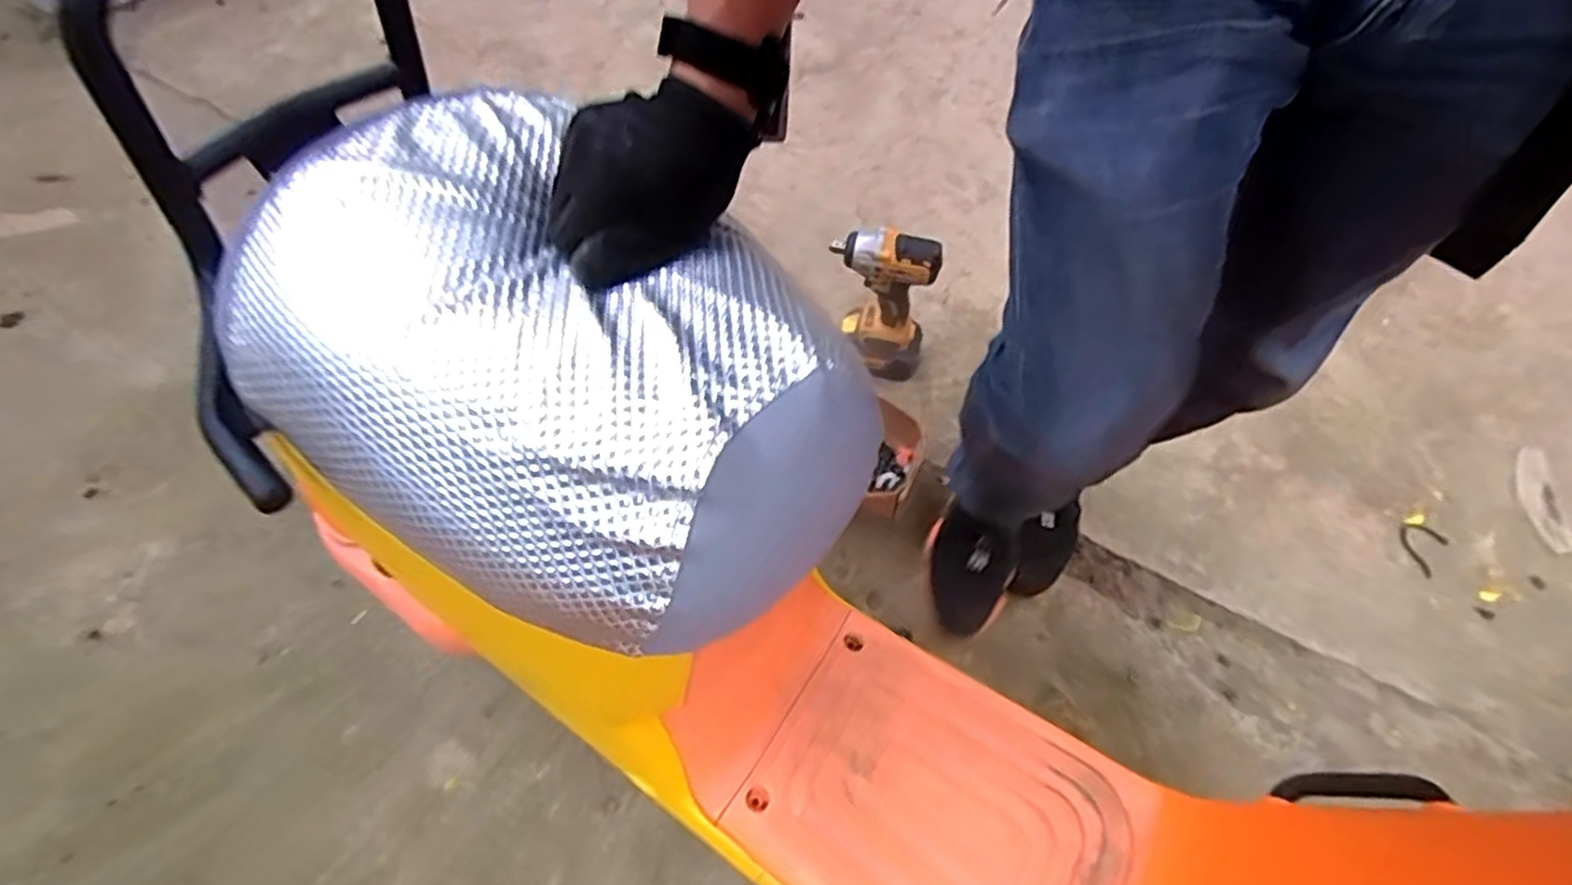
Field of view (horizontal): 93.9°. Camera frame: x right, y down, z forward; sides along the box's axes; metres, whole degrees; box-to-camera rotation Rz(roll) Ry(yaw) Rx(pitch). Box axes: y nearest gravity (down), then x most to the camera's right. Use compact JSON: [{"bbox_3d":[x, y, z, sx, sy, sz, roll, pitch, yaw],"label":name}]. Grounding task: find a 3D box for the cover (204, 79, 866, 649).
[{"bbox_3d":[-0.120,-0.046,0.391,0.319,0.110,0.232,31,67,15],"label":"cover"}]

